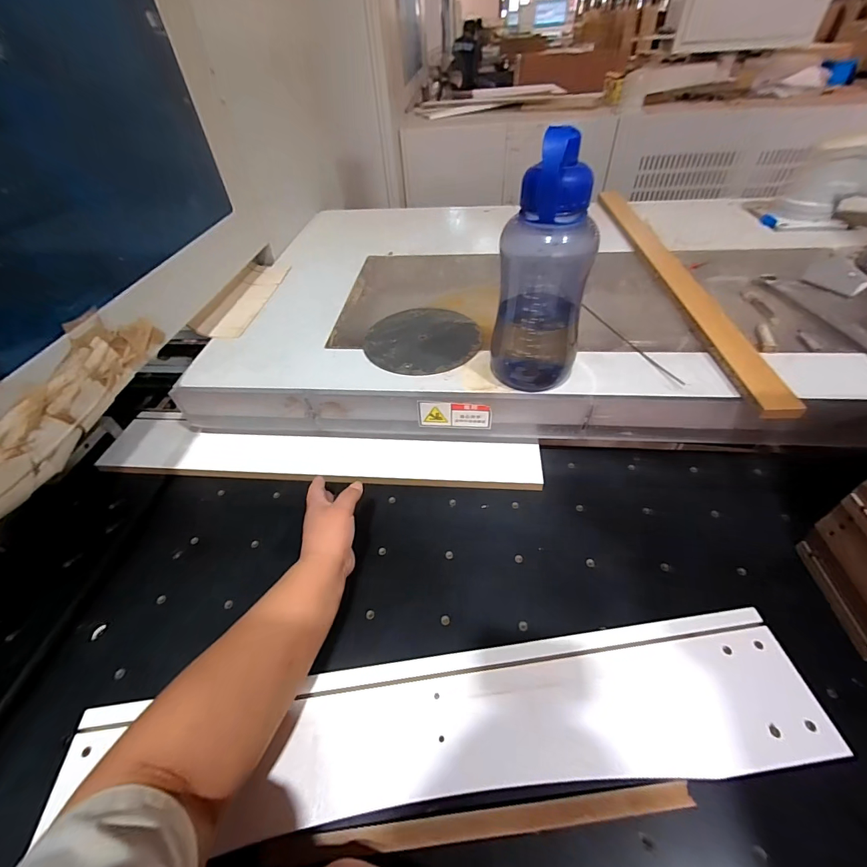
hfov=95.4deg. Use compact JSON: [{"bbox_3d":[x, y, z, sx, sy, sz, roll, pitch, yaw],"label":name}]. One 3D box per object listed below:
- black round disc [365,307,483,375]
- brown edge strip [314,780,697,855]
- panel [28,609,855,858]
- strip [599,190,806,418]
[{"bbox_3d":[-0.018,-0.149,0.618,0.180,0.005,0.170,-3,47,3],"label":"black round disc"},{"bbox_3d":[0.061,0.313,0.321,0.297,0.018,0.020,-6,46,-2],"label":"brown edge strip"},{"bbox_3d":[0.007,0.266,0.353,0.662,0.024,0.116,-8,48,-2],"label":"panel"},{"bbox_3d":[0.410,-0.289,0.691,0.050,0.018,0.737,-5,47,7],"label":"strip"}]

